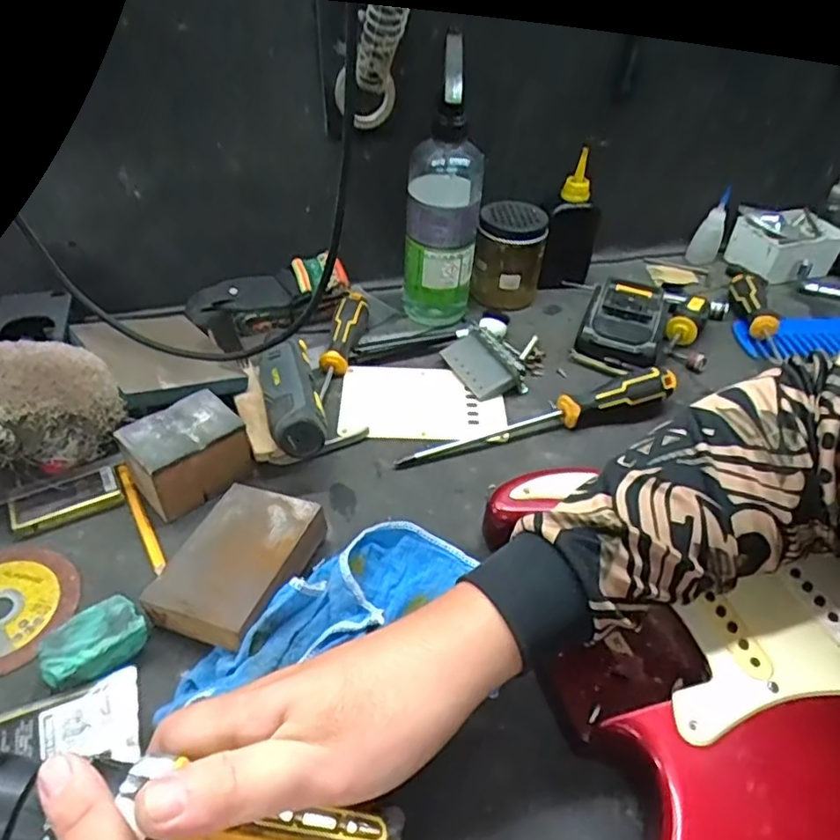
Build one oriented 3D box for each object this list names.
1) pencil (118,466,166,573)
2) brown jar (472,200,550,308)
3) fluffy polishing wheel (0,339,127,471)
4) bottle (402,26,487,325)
[{"bbox_3d":[-0.195,0.067,0.438,0.009,0.008,0.098,-20,49,-27],"label":"pencil"},{"bbox_3d":[0.094,-0.170,0.654,0.064,0.096,0.068,4,42,-4],"label":"brown jar"},{"bbox_3d":[-0.270,-0.014,0.423,0.119,0.059,0.085,-15,47,-23],"label":"fluffy polishing wheel"},{"bbox_3d":[0.023,-0.200,0.571,0.066,0.234,0.060,7,42,-1],"label":"bottle"}]

